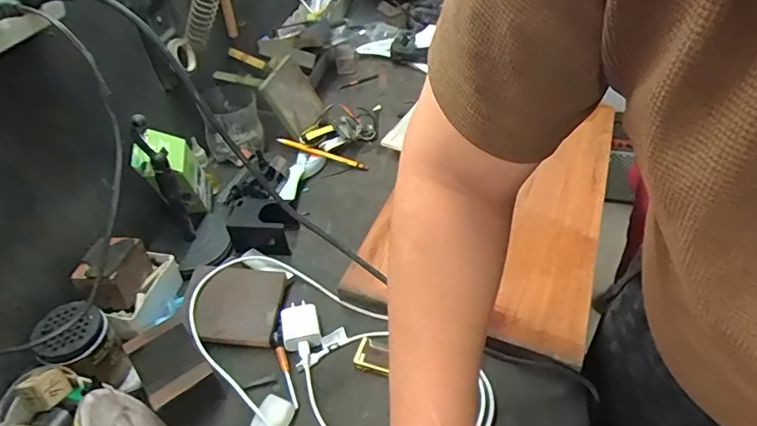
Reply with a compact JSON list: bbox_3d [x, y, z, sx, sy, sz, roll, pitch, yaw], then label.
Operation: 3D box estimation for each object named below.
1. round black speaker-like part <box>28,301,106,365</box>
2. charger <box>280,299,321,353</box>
[{"bbox_3d":[-0.320,0.121,0.522,0.062,0.024,0.064,-2,44,2],"label":"round black speaker-like part"},{"bbox_3d":[-0.092,0.131,0.595,0.042,0.019,0.055,-11,44,-7],"label":"charger"}]

